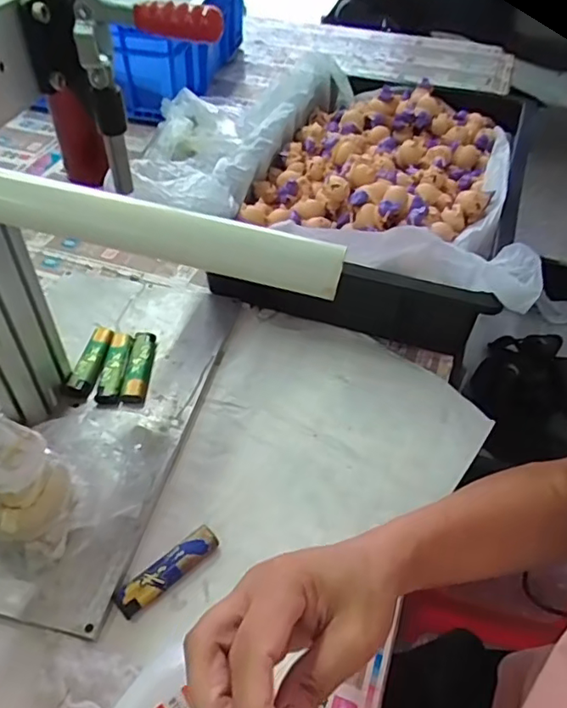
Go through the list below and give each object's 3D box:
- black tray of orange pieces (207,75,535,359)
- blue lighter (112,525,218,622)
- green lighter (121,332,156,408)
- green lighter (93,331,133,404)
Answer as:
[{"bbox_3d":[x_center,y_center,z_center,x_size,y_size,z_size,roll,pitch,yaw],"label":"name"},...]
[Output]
[{"bbox_3d":[0.120,-0.192,0.683,0.277,0.130,0.418,15,47,14],"label":"black tray of orange pieces"},{"bbox_3d":[-0.082,0.153,0.408,0.079,0.012,0.021,-31,56,-32],"label":"blue lighter"},{"bbox_3d":[-0.134,0.012,0.533,0.021,0.016,0.079,4,45,-3],"label":"green lighter"},{"bbox_3d":[-0.156,0.012,0.533,0.021,0.015,0.076,4,45,-3],"label":"green lighter"}]

